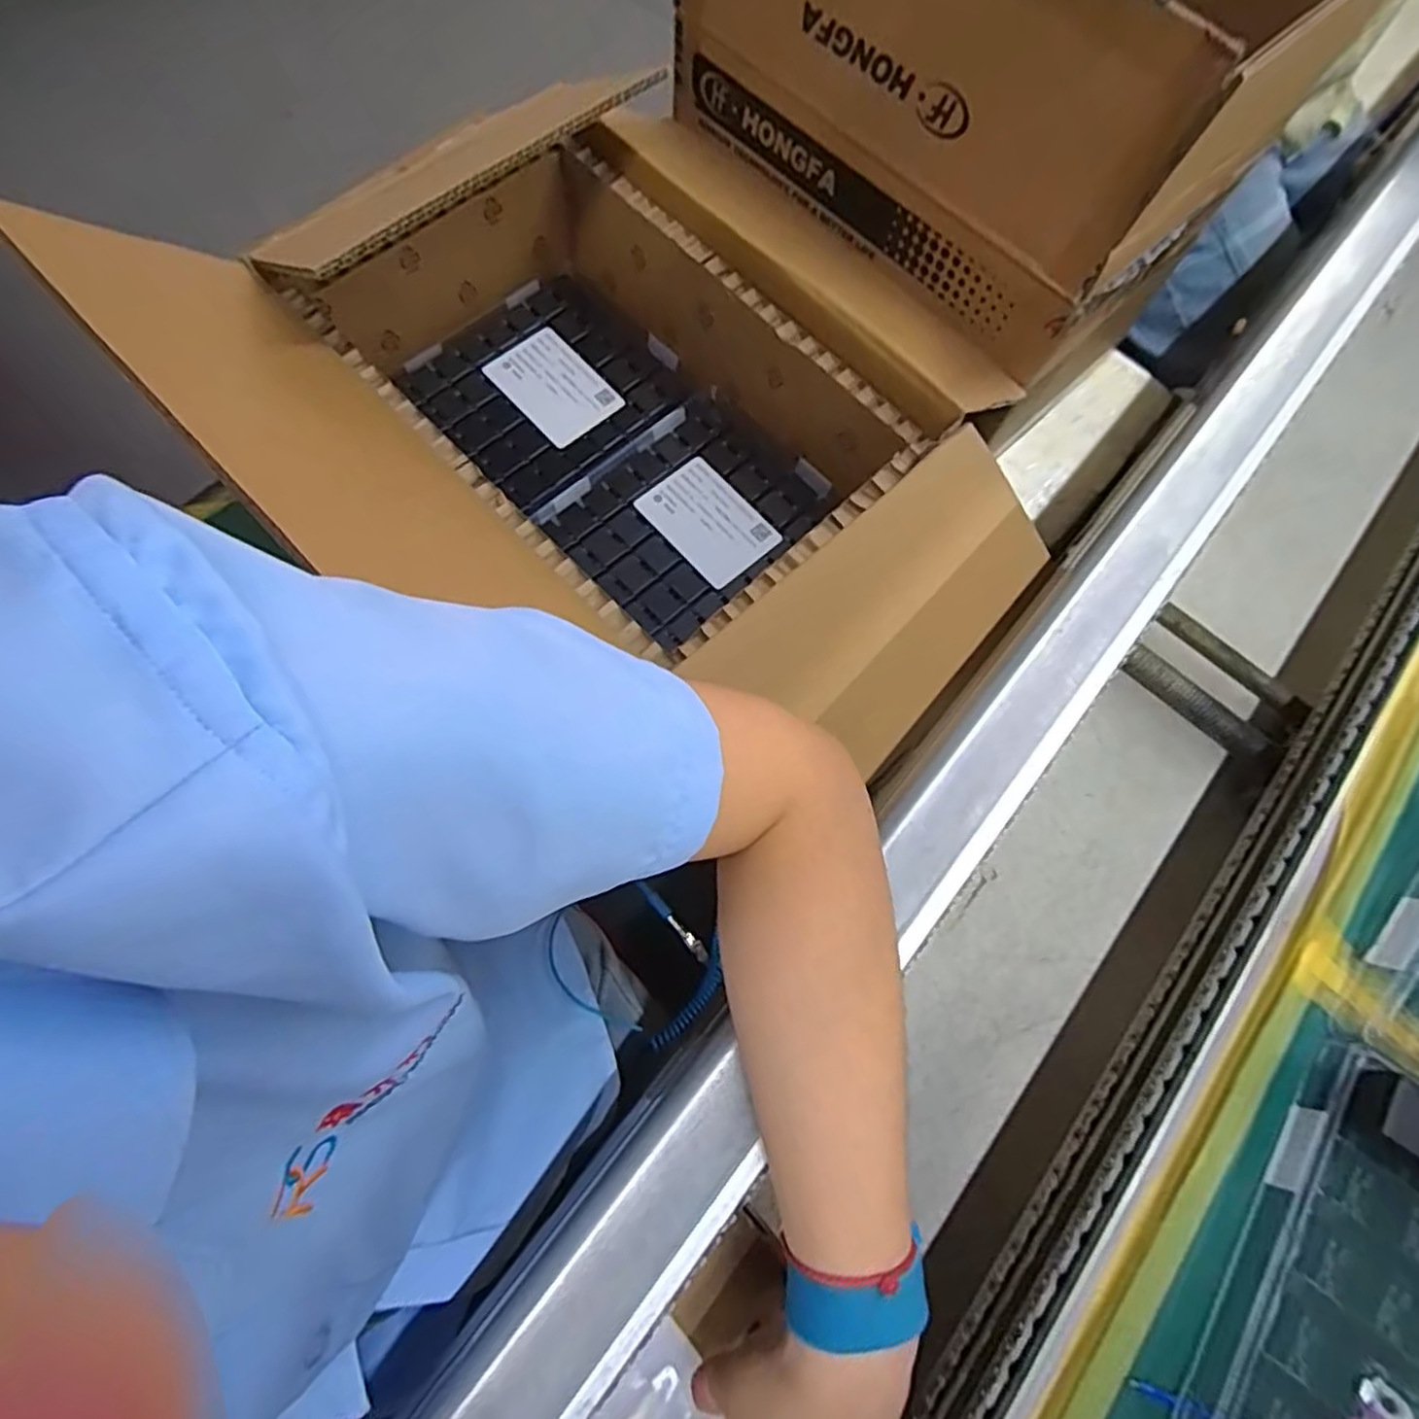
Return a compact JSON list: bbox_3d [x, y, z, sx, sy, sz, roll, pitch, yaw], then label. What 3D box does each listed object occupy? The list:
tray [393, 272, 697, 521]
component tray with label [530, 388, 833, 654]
[{"bbox_3d":[-0.132,-0.267,0.592,0.189,0.024,0.175,-40,79,-16],"label":"tray"},{"bbox_3d":[-0.015,-0.156,0.565,0.191,0.018,0.156,-42,79,-16],"label":"component tray with label"}]

